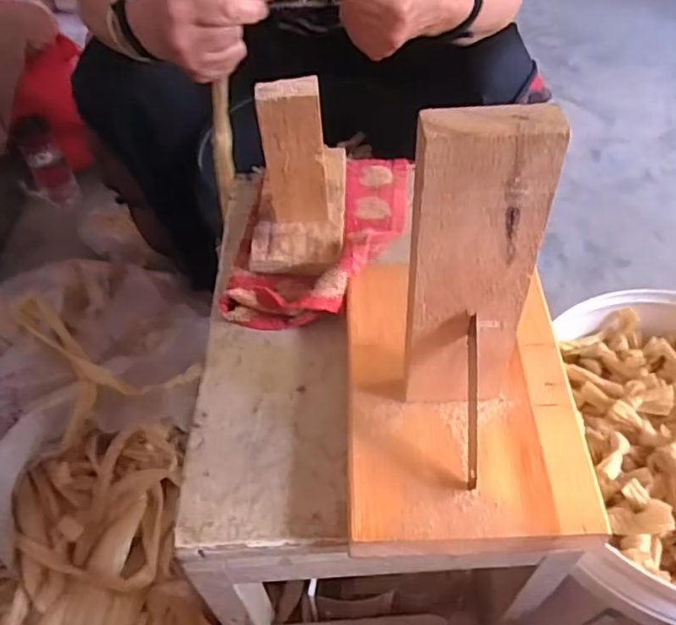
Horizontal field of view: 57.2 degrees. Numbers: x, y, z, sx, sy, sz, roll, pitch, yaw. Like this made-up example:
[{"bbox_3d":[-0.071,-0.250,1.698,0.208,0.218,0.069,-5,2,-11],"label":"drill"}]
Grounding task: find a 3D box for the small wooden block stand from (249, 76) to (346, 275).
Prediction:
[{"bbox_3d":[-0.035,-0.120,0.477,0.072,0.131,0.122,1,51,3],"label":"small wooden block stand"}]

